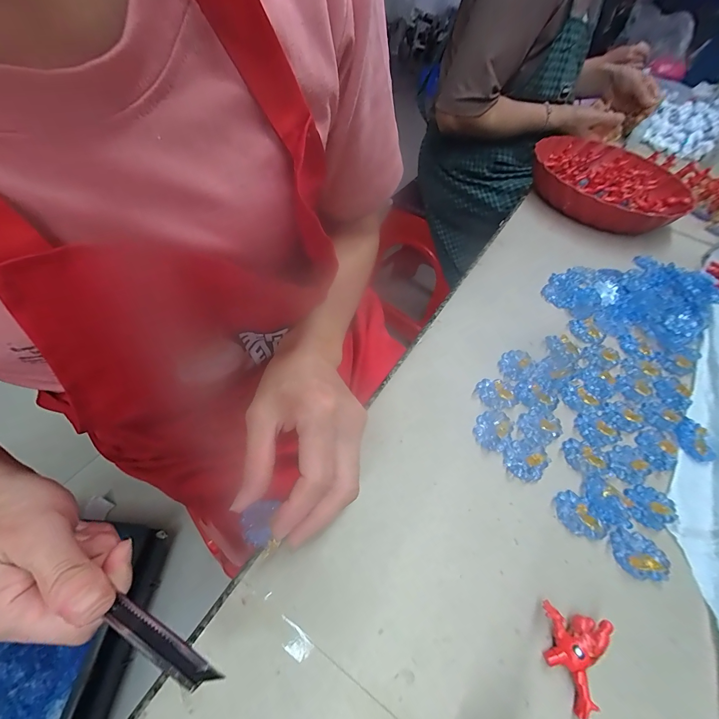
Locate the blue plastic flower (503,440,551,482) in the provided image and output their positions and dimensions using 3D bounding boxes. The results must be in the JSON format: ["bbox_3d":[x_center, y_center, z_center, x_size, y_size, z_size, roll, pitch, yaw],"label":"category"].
[{"bbox_3d":[0.134,0.081,0.266,0.034,0.008,0.031,3,53,-4],"label":"blue plastic flower"}]

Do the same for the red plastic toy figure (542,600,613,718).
[{"bbox_3d":[0.125,0.174,0.191,0.034,0.014,0.047,16,53,6],"label":"red plastic toy figure"}]

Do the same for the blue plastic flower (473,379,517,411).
[{"bbox_3d":[0.124,0.030,0.299,0.032,0.006,0.029,-6,54,-10],"label":"blue plastic flower"}]

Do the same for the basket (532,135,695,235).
[{"bbox_3d":[0.403,-0.283,0.545,0.238,0.061,0.230,3,53,-4],"label":"basket"}]

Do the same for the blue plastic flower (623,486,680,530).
[{"bbox_3d":[0.222,0.113,0.253,0.035,0.007,0.030,-10,55,-13],"label":"blue plastic flower"}]

